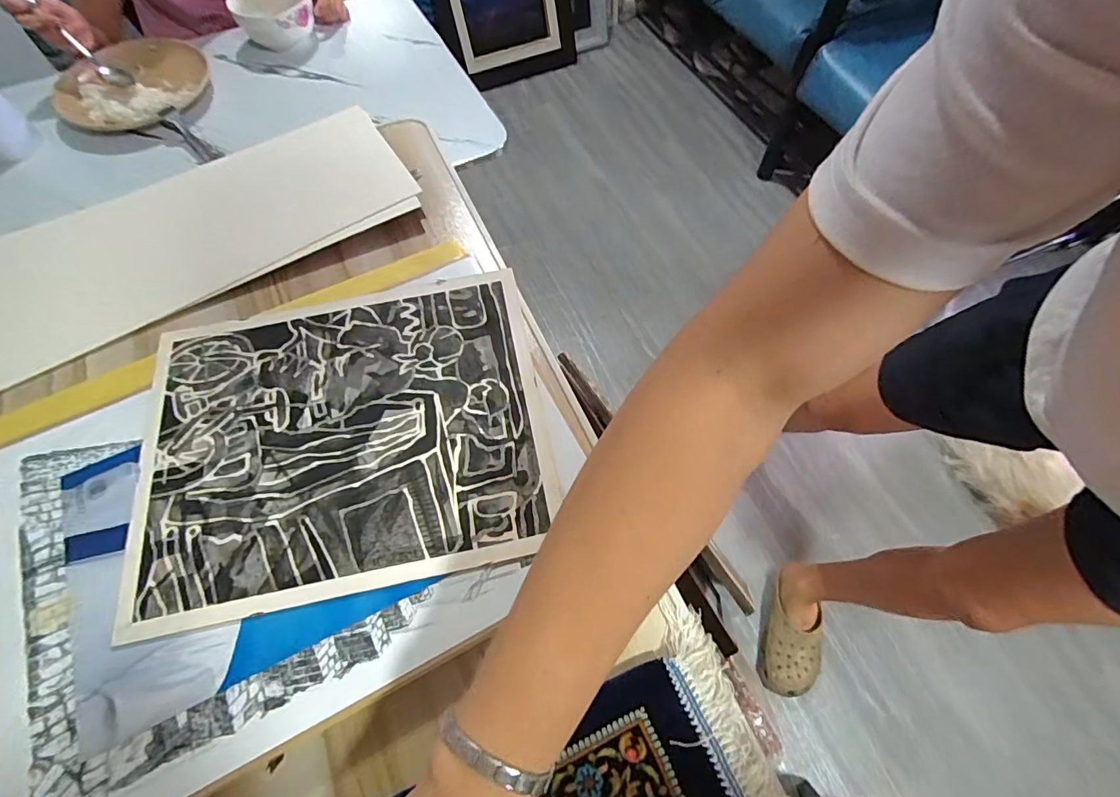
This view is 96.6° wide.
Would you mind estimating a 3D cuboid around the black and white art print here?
[{"bbox_3d":[-0.171,0.023,0.395,0.307,0.004,0.247,-11,66,-4],"label":"black and white art print"}]

